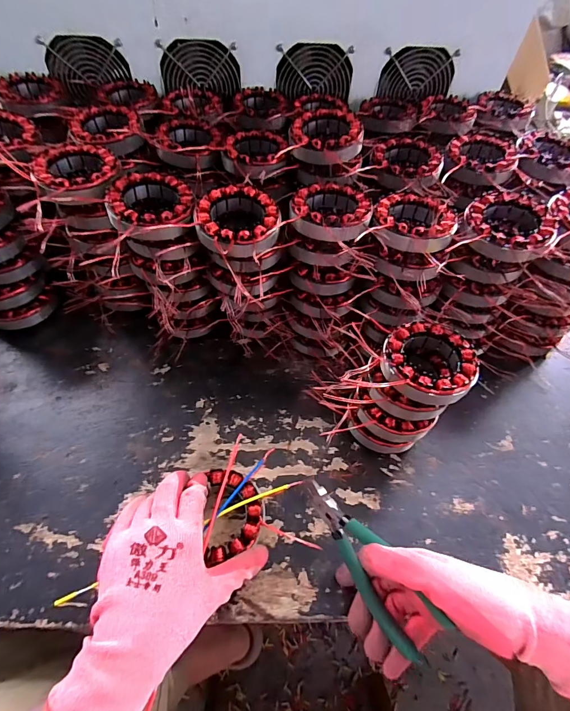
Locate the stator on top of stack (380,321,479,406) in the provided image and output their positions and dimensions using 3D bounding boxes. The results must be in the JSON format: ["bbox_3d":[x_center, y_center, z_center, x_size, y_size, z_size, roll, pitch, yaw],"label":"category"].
[{"bbox_3d":[0.140,0.004,0.356,0.087,0.025,0.089,16,56,7],"label":"stator on top of stack"}]

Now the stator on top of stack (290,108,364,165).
[{"bbox_3d":[0.049,-0.263,0.436,0.083,0.031,0.084,1,55,-3],"label":"stator on top of stack"}]

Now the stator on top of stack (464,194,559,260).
[{"bbox_3d":[0.236,-0.136,0.383,0.088,0.027,0.084,24,57,12],"label":"stator on top of stack"}]

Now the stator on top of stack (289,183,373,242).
[{"bbox_3d":[0.051,-0.158,0.392,0.085,0.021,0.085,24,57,12],"label":"stator on top of stack"}]

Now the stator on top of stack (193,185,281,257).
[{"bbox_3d":[-0.050,-0.141,0.379,0.091,0.027,0.085,2,55,-3],"label":"stator on top of stack"}]

